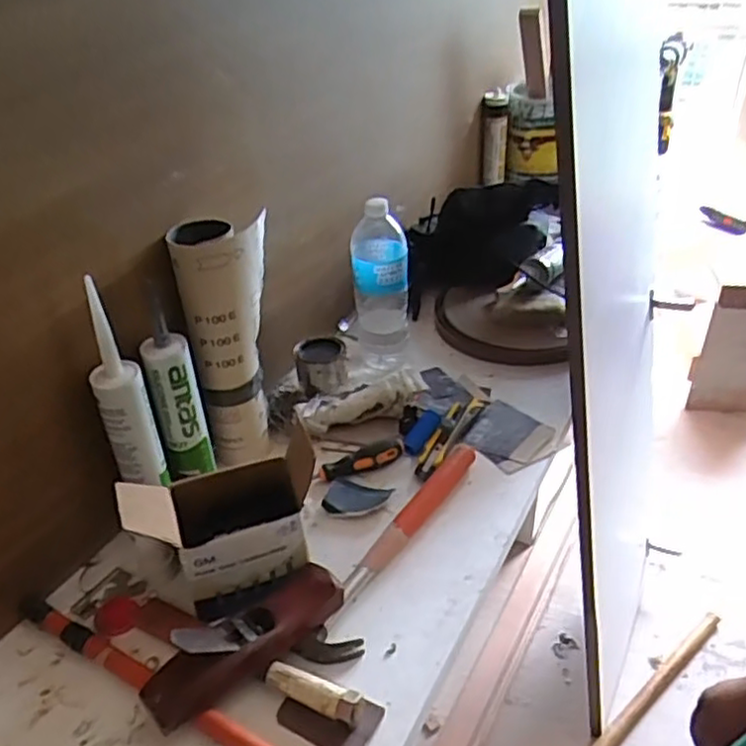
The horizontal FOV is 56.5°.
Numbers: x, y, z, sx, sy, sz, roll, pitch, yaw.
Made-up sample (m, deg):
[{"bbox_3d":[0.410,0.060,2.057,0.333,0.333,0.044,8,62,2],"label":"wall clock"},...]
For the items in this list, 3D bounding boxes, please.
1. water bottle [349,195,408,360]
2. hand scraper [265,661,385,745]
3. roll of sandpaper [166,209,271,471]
[{"bbox_3d":[0.011,-0.137,1.003,0.084,0.215,0.074,1,39,0],"label":"water bottle"},{"bbox_3d":[-0.049,0.289,0.601,0.105,0.027,0.051,11,38,19],"label":"hand scraper"},{"bbox_3d":[-0.169,-0.037,0.838,0.087,0.288,0.102,1,36,6],"label":"roll of sandpaper"}]

